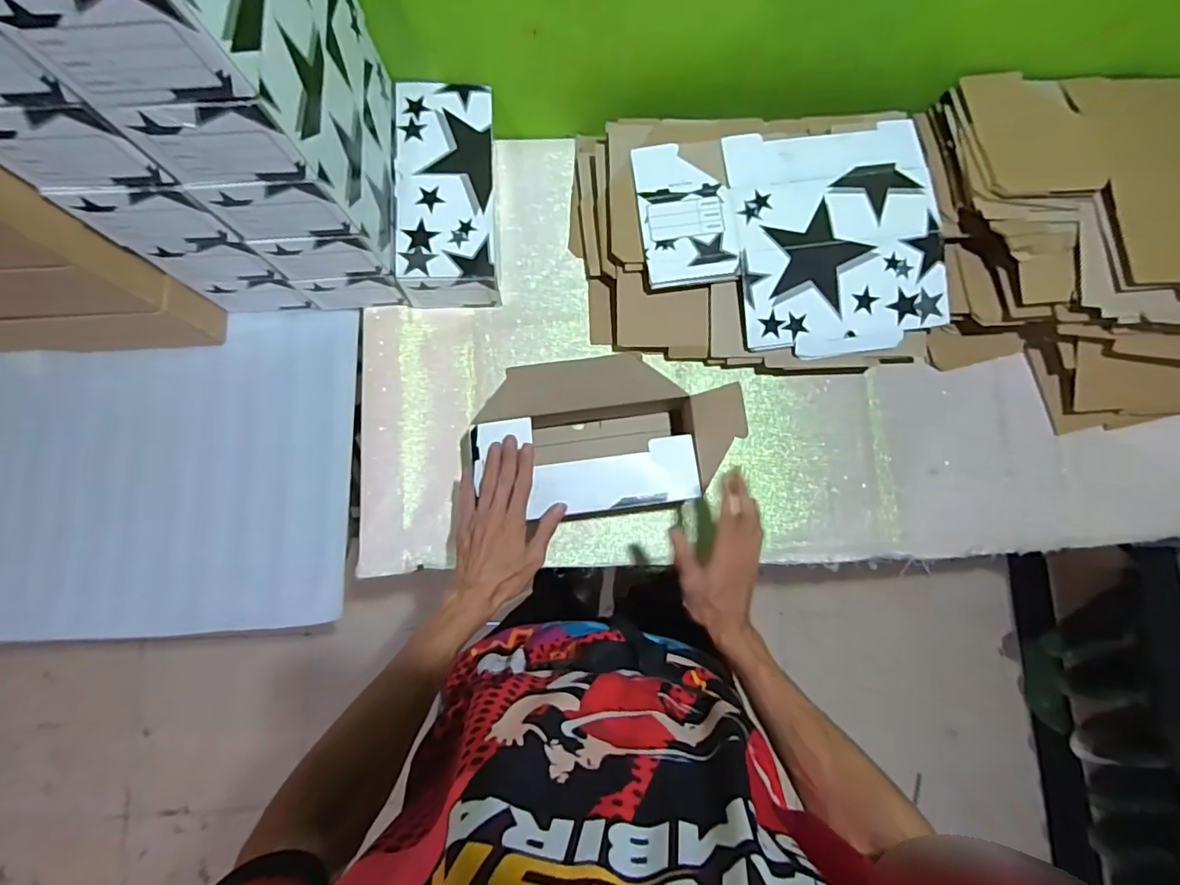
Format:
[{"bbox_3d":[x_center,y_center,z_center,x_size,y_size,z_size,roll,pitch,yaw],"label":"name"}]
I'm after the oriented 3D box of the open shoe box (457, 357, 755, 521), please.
[{"bbox_3d":[0.013,0.000,0.674,0.297,0.155,0.167,-7,81,-3],"label":"open shoe box"}]

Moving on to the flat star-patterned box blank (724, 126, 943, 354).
[{"bbox_3d":[0.318,-0.263,0.718,0.259,0.053,0.284,-6,81,-3],"label":"flat star-patterned box blank"}]

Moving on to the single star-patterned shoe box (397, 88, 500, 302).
[{"bbox_3d":[-0.184,-0.321,0.736,0.124,0.099,0.271,0,81,-2],"label":"single star-patterned shoe box"}]

